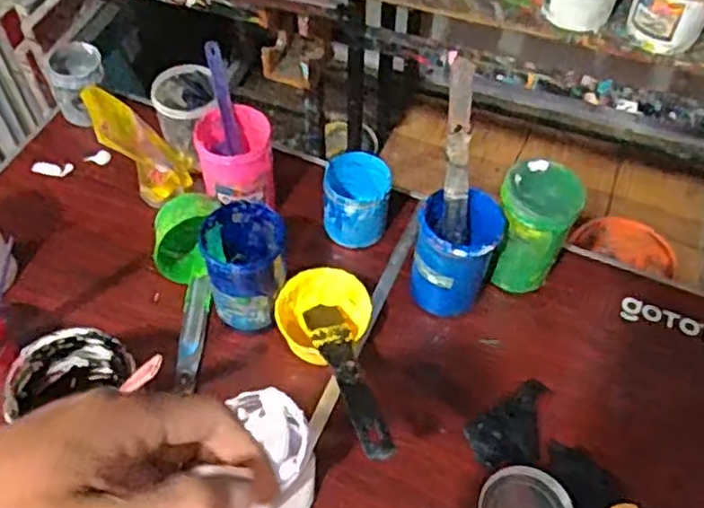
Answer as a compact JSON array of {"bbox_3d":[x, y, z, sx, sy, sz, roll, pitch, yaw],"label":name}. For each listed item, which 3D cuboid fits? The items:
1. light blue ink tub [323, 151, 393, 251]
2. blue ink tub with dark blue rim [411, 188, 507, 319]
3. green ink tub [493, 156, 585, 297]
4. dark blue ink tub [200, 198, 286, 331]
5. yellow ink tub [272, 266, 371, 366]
[{"bbox_3d":[0.007,-0.070,0.971,0.092,0.091,0.105,-1,54,-1],"label":"light blue ink tub"},{"bbox_3d":[0.127,0.008,0.891,0.094,0.162,0.089,0,54,-1],"label":"blue ink tub with dark blue rim"},{"bbox_3d":[0.229,-0.029,0.907,0.092,0.173,0.088,0,54,-1],"label":"green ink tub"},{"bbox_3d":[-0.128,0.019,0.861,0.097,0.122,0.110,-5,54,-5],"label":"dark blue ink tub"},{"bbox_3d":[-0.035,0.078,0.868,0.110,0.046,0.121,0,54,-1],"label":"yellow ink tub"}]

